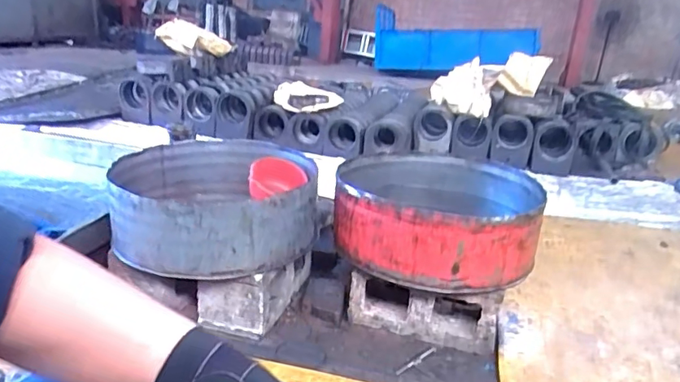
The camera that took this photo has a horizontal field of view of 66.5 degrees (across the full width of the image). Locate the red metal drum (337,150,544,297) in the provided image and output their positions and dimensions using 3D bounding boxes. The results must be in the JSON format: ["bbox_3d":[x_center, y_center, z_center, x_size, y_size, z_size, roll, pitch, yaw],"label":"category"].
[{"bbox_3d":[0.254,0.053,1.418,0.525,0.188,0.526,10,20,14],"label":"red metal drum"}]

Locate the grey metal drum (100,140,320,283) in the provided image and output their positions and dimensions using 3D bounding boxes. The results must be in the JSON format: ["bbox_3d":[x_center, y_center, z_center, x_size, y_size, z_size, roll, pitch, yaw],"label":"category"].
[{"bbox_3d":[-0.337,0.016,1.448,0.513,0.186,0.603,-2,20,-17],"label":"grey metal drum"}]

